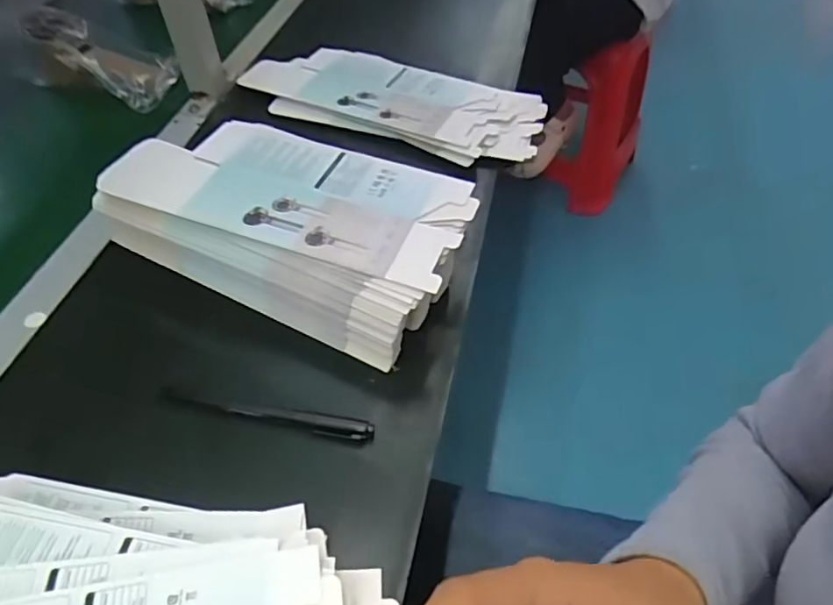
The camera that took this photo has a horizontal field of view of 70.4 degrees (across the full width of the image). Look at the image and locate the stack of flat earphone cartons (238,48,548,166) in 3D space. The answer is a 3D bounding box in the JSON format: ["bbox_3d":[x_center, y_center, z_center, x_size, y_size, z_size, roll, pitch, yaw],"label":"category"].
[{"bbox_3d":[-0.028,-0.217,0.626,0.317,0.023,0.133,18,52,15],"label":"stack of flat earphone cartons"}]

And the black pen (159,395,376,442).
[{"bbox_3d":[-0.097,0.076,0.391,0.138,0.011,0.011,7,50,7],"label":"black pen"}]

